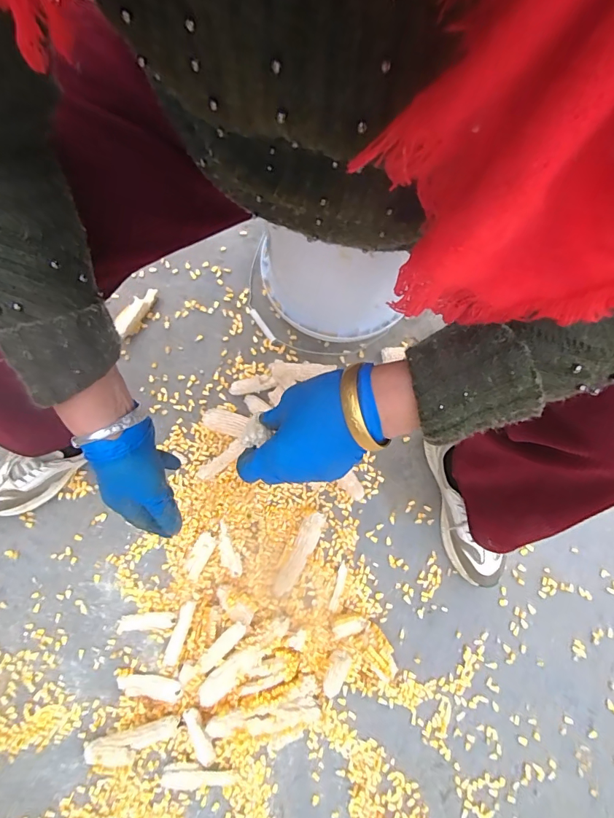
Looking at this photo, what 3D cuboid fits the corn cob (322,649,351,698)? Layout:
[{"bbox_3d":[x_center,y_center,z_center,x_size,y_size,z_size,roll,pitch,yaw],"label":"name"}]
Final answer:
[{"bbox_3d":[0.045,0.408,0.639,0.032,0.025,0.063,19,77,4],"label":"corn cob"}]

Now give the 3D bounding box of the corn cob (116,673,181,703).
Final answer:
[{"bbox_3d":[-0.242,0.429,0.639,0.102,0.032,0.030,7,76,0],"label":"corn cob"}]

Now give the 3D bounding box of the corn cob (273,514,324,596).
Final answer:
[{"bbox_3d":[-0.014,0.239,0.677,0.033,0.036,0.145,26,77,5],"label":"corn cob"}]

